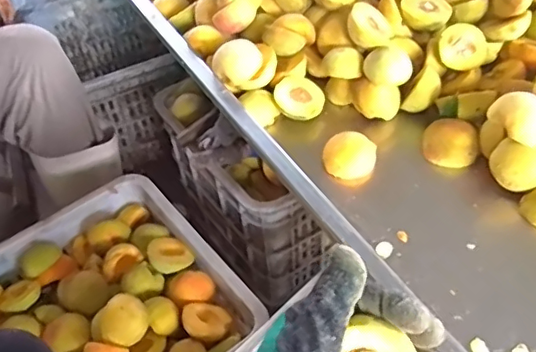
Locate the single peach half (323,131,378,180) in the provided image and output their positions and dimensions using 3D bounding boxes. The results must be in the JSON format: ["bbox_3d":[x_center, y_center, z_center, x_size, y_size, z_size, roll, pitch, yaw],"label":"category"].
[{"bbox_3d":[0.097,-0.022,0.663,0.059,0.040,0.048,5,47,10],"label":"single peach half"}]

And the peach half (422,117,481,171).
[{"bbox_3d":[0.217,-0.043,0.663,0.062,0.038,0.058,-2,47,3],"label":"peach half"}]

